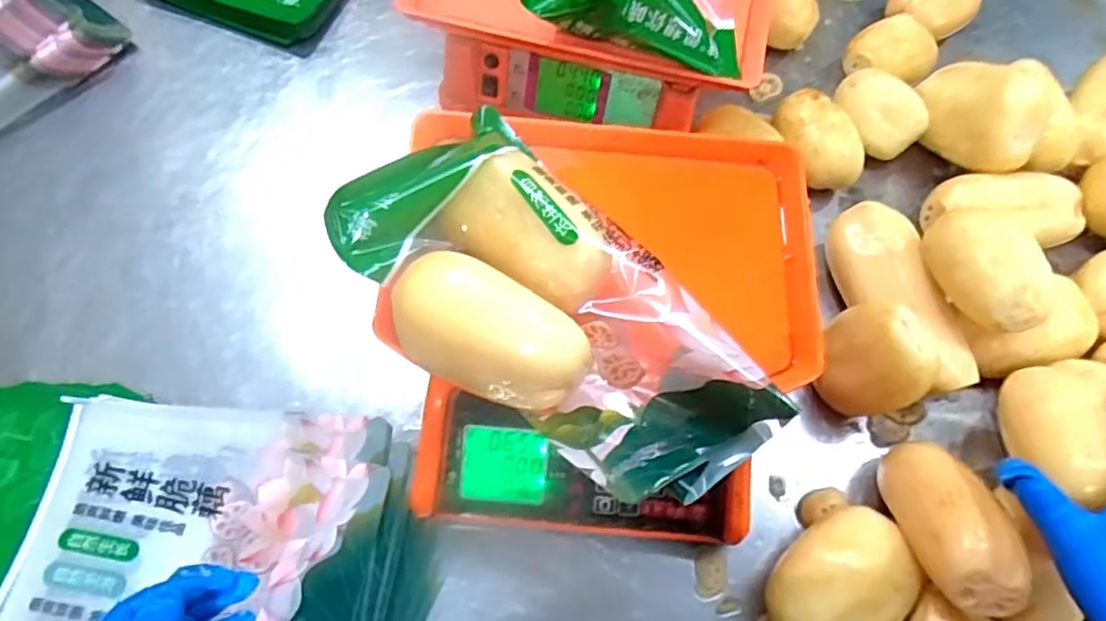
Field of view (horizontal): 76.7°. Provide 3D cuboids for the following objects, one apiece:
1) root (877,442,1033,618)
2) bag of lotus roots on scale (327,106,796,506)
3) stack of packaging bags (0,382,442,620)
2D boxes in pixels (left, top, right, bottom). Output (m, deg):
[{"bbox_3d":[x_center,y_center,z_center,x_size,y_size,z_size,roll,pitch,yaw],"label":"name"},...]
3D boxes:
[{"bbox_3d":[0.264,0.138,0.468,0.062,0.050,0.125,-7,40,-6],"label":"root"},{"bbox_3d":[-0.005,0.005,0.406,0.137,0.075,0.259,-40,72,-19],"label":"bag of lotus roots on scale"},{"bbox_3d":[-0.259,0.178,0.476,0.337,0.032,0.236,10,64,2],"label":"stack of packaging bags"}]

